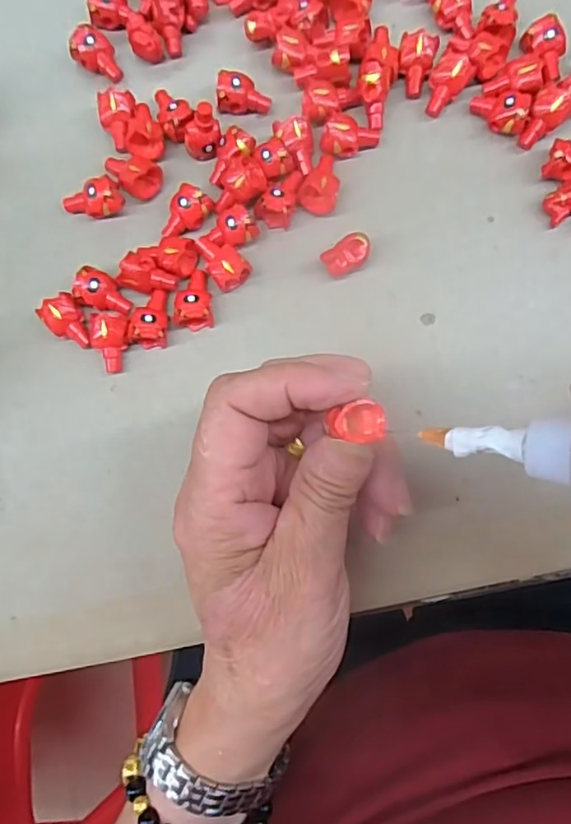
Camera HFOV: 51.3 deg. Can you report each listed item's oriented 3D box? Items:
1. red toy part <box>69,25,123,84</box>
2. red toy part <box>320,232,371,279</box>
[{"bbox_3d":[-0.087,-0.164,0.274,0.017,0.015,0.022,-32,83,0],"label":"red toy part"},{"bbox_3d":[0.027,-0.067,0.257,0.020,0.014,0.013,-30,83,0],"label":"red toy part"}]

